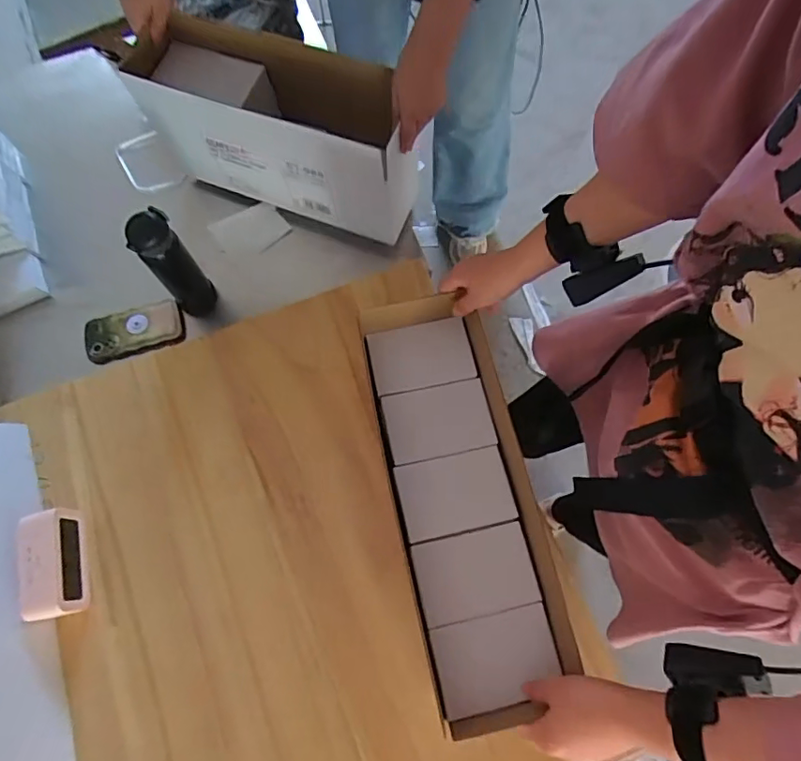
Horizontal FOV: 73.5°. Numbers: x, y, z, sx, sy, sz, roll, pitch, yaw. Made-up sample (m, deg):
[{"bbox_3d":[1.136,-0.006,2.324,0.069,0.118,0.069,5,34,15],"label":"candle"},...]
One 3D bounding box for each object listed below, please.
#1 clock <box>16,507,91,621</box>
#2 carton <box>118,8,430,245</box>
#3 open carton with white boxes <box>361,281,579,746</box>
[{"bbox_3d":[-0.475,0.250,0.736,0.055,0.063,0.140,-13,72,-3],"label":"clock"},{"bbox_3d":[-0.203,-0.421,0.919,0.460,0.244,0.156,16,73,7],"label":"carton"},{"bbox_3d":[0.070,0.126,0.616,0.160,0.115,0.456,-11,65,-2],"label":"open carton with white boxes"}]

